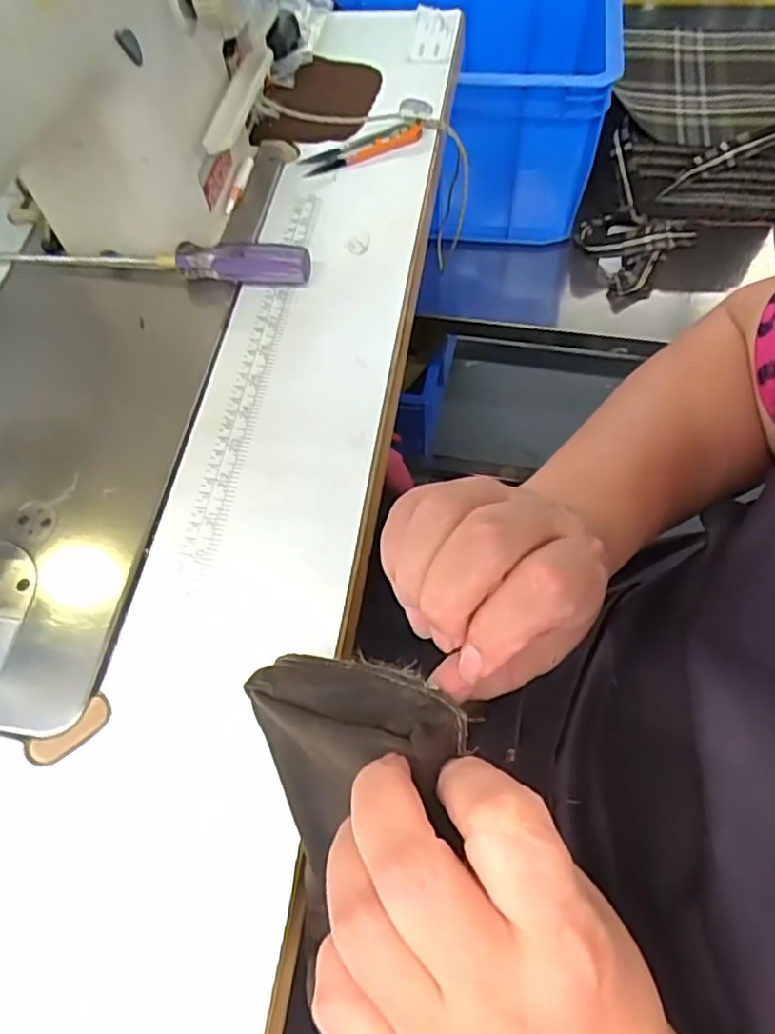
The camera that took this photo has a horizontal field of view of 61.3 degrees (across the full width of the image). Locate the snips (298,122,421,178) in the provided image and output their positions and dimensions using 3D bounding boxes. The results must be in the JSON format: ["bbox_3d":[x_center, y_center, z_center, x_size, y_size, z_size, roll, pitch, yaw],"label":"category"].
[{"bbox_3d":[-0.020,-0.292,0.518,0.098,0.010,0.021,-16,62,-5],"label":"snips"}]

